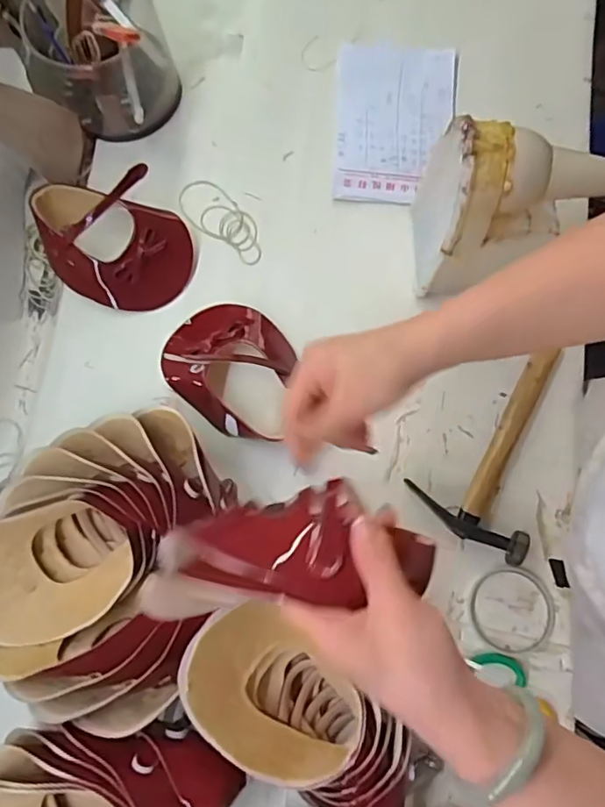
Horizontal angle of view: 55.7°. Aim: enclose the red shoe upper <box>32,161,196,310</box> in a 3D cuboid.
[{"bbox_3d":[-0.215,-0.181,0.636,0.171,0.071,0.129,1,78,-1],"label":"red shoe upper"}]

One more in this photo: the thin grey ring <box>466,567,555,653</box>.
[{"bbox_3d":[0.218,0.213,0.591,0.089,0.010,0.086,0,79,-1],"label":"thin grey ring"}]

